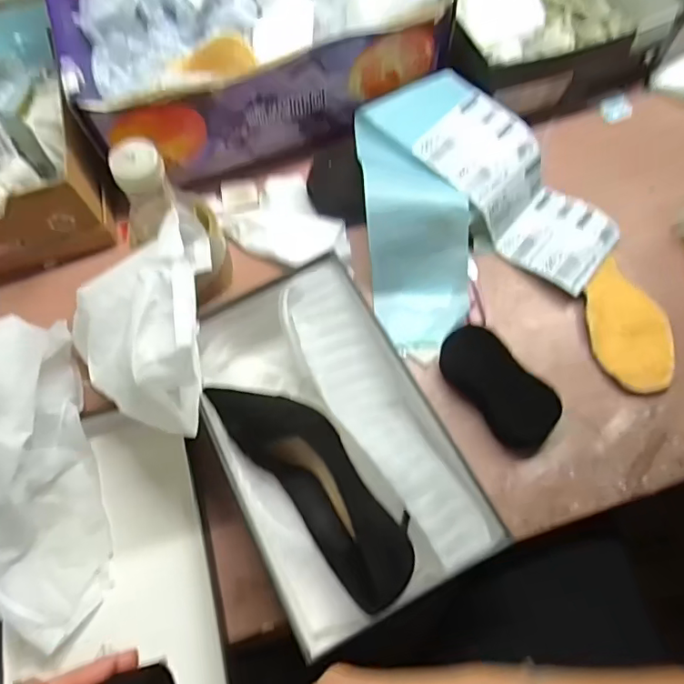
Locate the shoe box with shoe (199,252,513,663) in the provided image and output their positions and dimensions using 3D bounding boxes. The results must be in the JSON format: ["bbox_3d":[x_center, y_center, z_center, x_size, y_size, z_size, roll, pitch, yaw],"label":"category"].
[{"bbox_3d":[-0.017,0.081,0.480,0.182,0.073,0.306,-26,69,-8],"label":"shoe box with shoe"}]

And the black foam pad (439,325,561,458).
[{"bbox_3d":[0.148,0.041,0.508,0.055,0.027,0.126,-36,70,-11],"label":"black foam pad"}]

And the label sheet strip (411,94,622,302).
[{"bbox_3d":[0.190,-0.162,0.581,0.104,0.045,0.224,-43,90,-14],"label":"label sheet strip"}]

